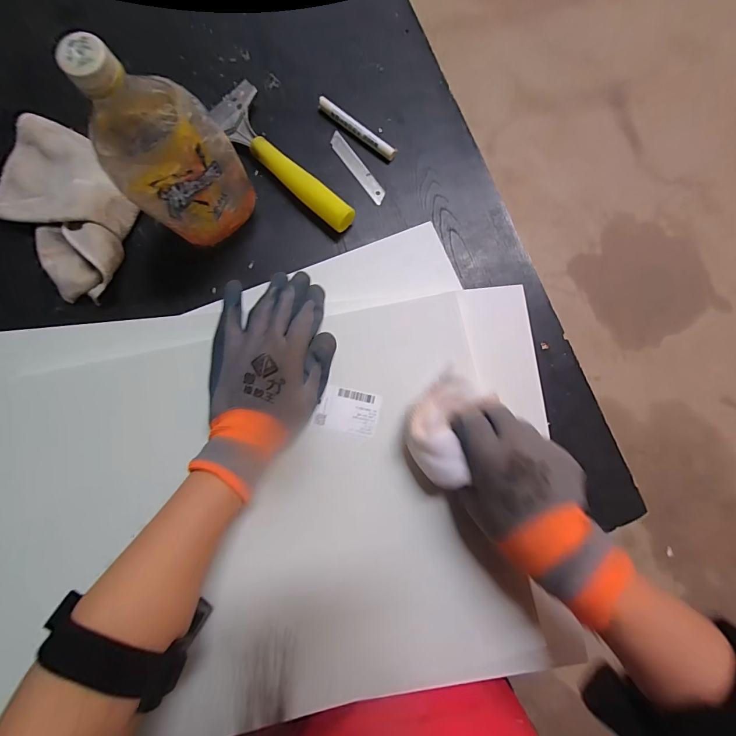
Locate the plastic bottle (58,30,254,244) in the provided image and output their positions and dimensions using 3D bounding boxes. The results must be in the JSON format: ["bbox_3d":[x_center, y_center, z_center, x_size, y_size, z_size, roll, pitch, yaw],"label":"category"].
[{"bbox_3d":[-0.173,-0.188,0.320,0.090,0.199,0.087,-37,87,-8],"label":"plastic bottle"}]

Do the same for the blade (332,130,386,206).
[{"bbox_3d":[-0.013,-0.236,0.433,0.018,0.004,0.101,-36,85,-6],"label":"blade"}]

